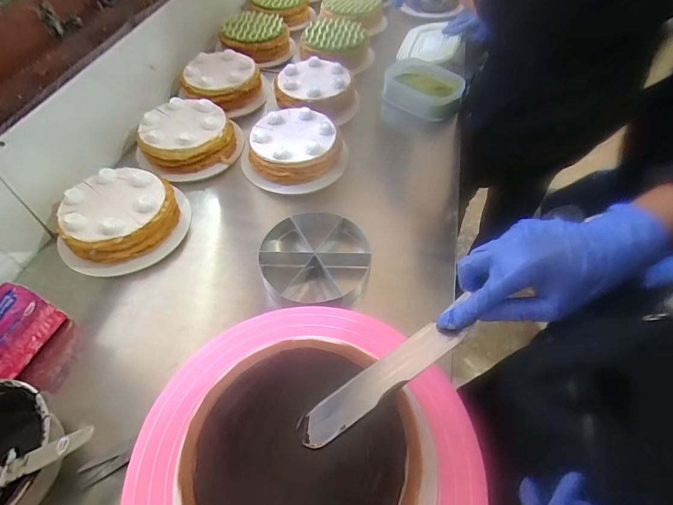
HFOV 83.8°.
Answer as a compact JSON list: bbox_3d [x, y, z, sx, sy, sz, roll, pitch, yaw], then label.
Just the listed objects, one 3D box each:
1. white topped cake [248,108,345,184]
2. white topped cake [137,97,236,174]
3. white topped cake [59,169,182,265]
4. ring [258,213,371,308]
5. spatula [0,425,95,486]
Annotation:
[{"bbox_3d":[-0.083,-0.204,0.732,0.173,0.071,0.169,-15,55,-11],"label":"white topped cake"},{"bbox_3d":[-0.297,-0.231,0.748,0.170,0.070,0.157,0,53,0],"label":"white topped cake"},{"bbox_3d":[-0.358,-0.059,0.623,0.166,0.070,0.160,7,53,5],"label":"white topped cake"},{"bbox_3d":[-0.035,0.013,0.585,0.175,0.042,0.167,2,53,2],"label":"ring"},{"bbox_3d":[-0.274,0.186,0.349,0.177,0.007,0.030,-29,48,26],"label":"spatula"}]

